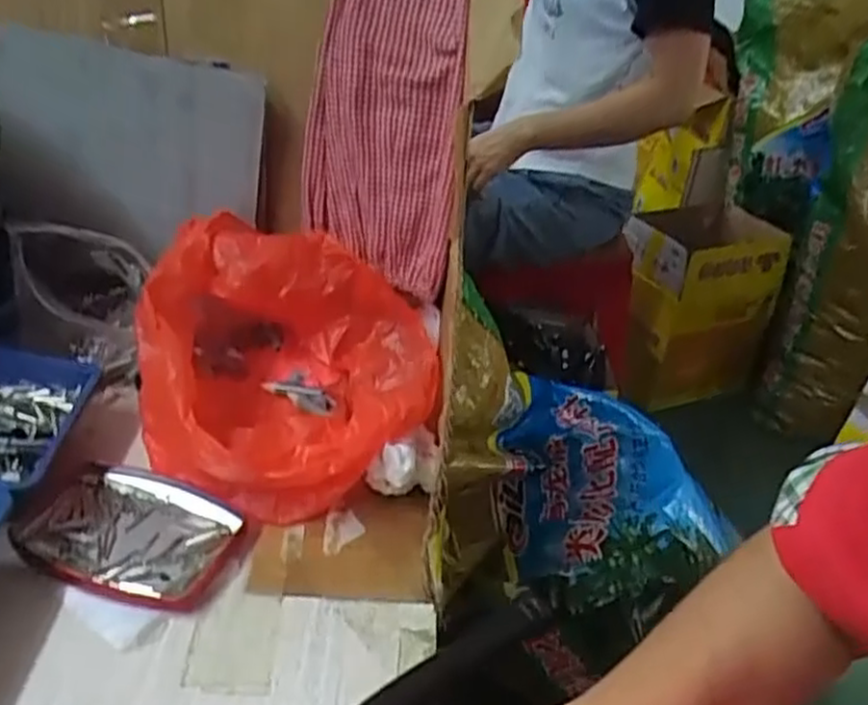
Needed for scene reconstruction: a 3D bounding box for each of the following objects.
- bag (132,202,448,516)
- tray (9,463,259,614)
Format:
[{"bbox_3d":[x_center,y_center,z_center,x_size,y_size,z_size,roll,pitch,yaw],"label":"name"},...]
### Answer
[{"bbox_3d":[-0.097,0.005,0.509,0.188,0.118,0.202,3,33,-6],"label":"bag"},{"bbox_3d":[-0.181,0.107,0.441,0.134,0.013,0.086,16,34,14],"label":"tray"}]

